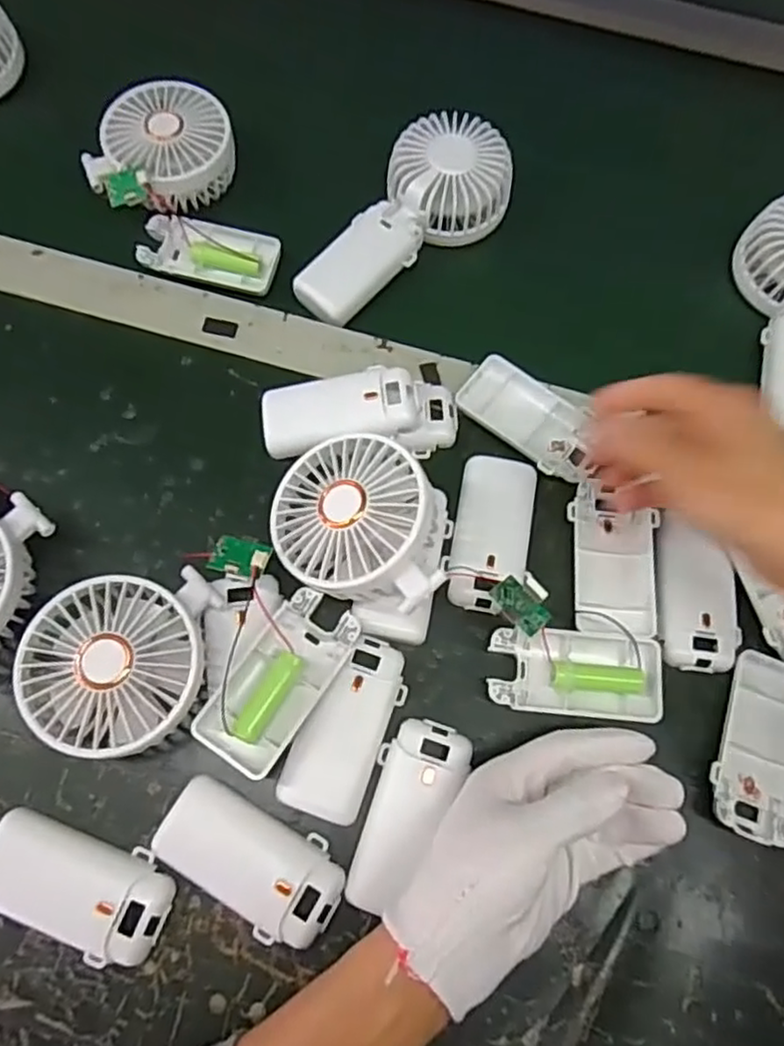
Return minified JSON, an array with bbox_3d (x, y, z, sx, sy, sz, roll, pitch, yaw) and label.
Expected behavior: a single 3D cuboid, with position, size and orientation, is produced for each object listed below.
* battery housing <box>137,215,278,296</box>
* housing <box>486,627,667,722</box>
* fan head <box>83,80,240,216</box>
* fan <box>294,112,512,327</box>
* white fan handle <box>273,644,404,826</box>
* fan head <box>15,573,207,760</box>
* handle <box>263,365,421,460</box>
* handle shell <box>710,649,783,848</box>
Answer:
[{"bbox_3d":[-0.127,-0.190,0.475,0.093,0.014,0.045,13,69,3],"label":"battery housing"},{"bbox_3d":[0.100,0.082,0.375,0.092,0.014,0.044,6,69,0],"label":"housing"},{"bbox_3d":[-0.164,-0.260,0.486,0.099,0.042,0.086,-34,74,-14],"label":"fan head"},{"bbox_3d":[0.011,-0.208,0.471,0.084,0.037,0.177,36,72,11],"label":"fan"},{"bbox_3d":[-0.023,0.107,0.363,0.042,0.017,0.092,22,70,6],"label":"white fan handle"},{"bbox_3d":[-0.139,0.074,0.352,0.084,0.053,0.084,1,69,-2],"label":"fan head"},{"bbox_3d":[-0.032,-0.068,0.416,0.092,0.018,0.044,-10,68,10],"label":"handle"},{"bbox_3d":[0.199,0.120,0.369,0.048,0.016,0.093,21,70,5],"label":"handle shell"}]

